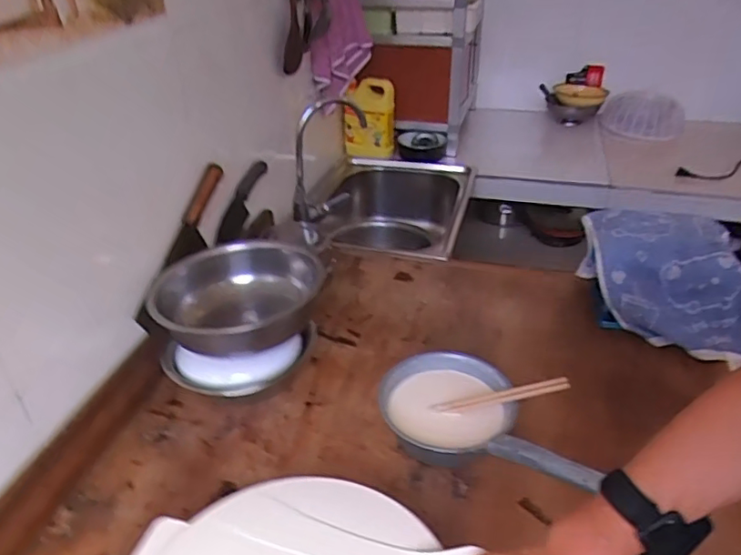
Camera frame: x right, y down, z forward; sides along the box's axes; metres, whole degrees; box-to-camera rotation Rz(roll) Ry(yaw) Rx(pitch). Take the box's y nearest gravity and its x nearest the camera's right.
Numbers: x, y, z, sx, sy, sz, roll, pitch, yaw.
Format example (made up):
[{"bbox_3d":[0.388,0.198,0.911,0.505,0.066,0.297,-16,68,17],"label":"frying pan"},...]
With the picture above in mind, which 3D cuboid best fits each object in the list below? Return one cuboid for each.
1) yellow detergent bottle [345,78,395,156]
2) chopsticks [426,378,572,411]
[{"bbox_3d":[-0.005,-0.460,1.665,0.143,0.200,0.085,-1,33,1],"label":"yellow detergent bottle"},{"bbox_3d":[0.173,0.160,0.785,0.182,0.015,0.019,-14,31,13],"label":"chopsticks"}]

